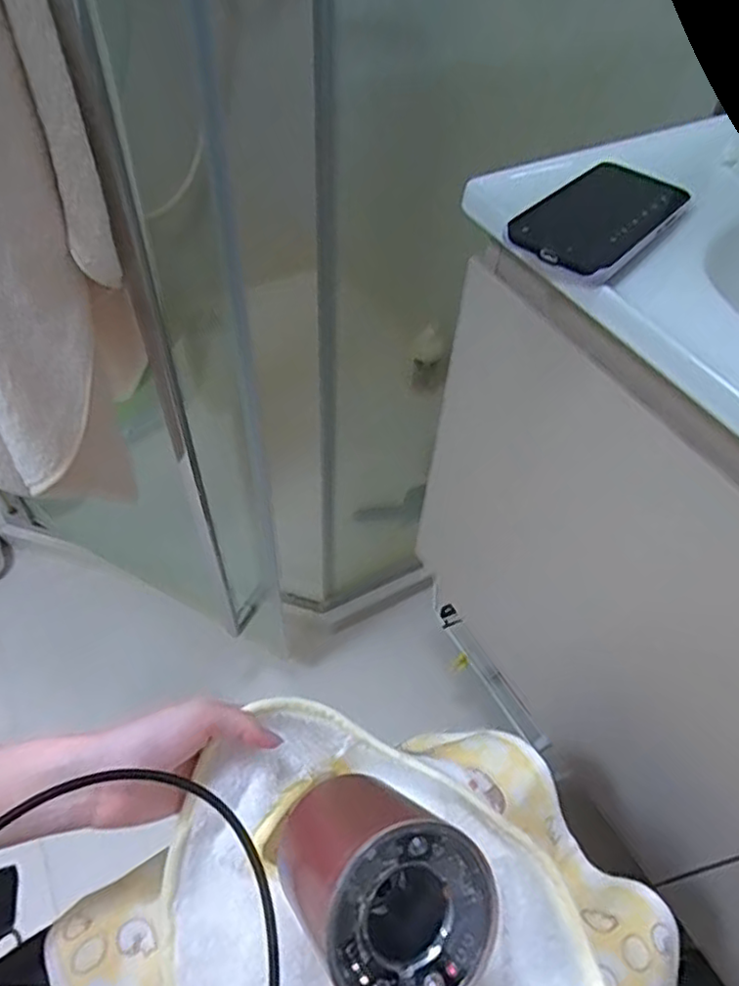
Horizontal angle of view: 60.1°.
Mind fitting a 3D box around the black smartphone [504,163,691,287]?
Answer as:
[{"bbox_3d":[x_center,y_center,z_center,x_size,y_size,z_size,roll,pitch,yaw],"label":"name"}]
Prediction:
[{"bbox_3d":[0.159,-0.188,0.435,0.075,0.011,0.147,36,58,22],"label":"black smartphone"}]

